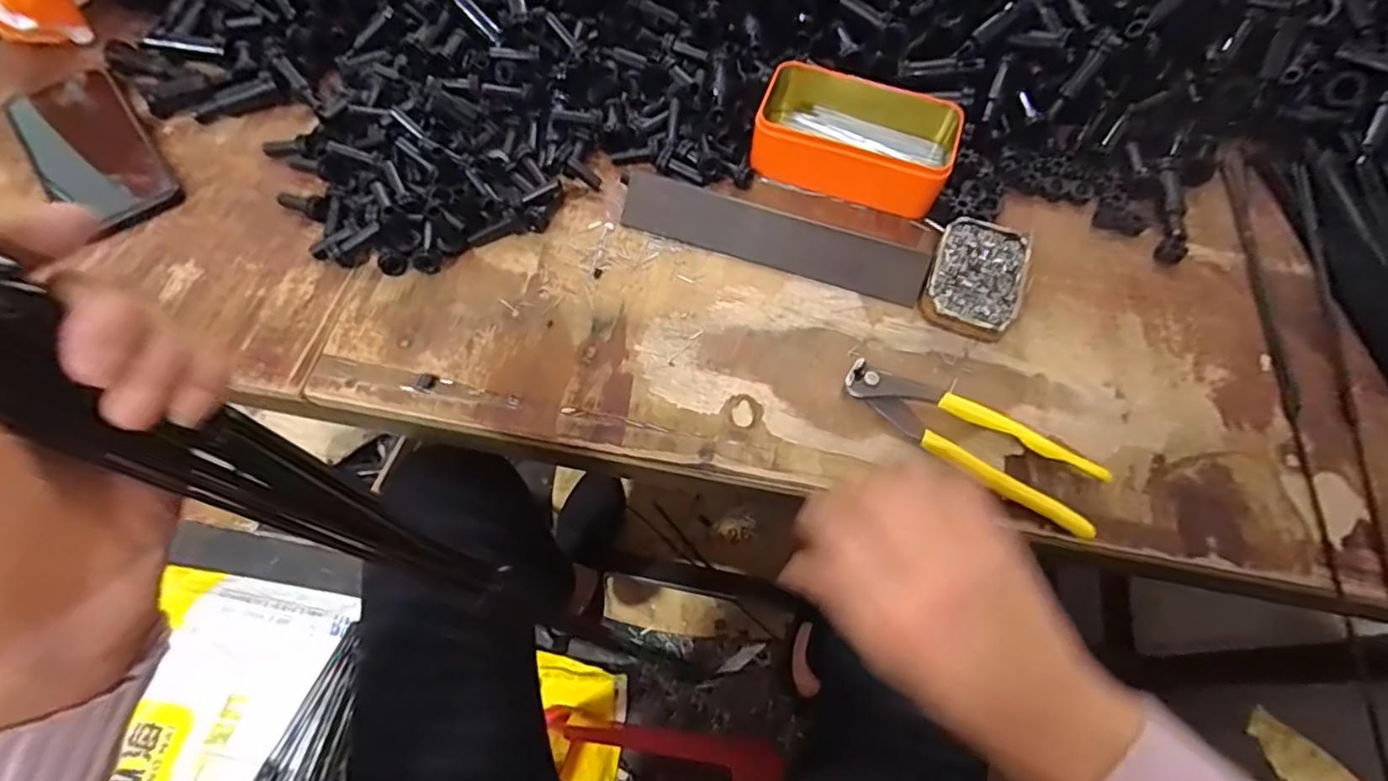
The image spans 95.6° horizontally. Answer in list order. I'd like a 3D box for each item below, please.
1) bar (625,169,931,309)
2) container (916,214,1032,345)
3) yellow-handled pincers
[{"bbox_3d":[0.058,-0.110,0.456,0.217,0.012,0.041,17,95,0],"label":"bar"},{"bbox_3d":[0.196,-0.077,0.441,0.061,0.024,0.090,22,66,7],"label":"container"},{"bbox_3d":[0.173,0.031,0.395,0.166,0.018,0.055,28,67,10],"label":"yellow-handled pincers"}]

